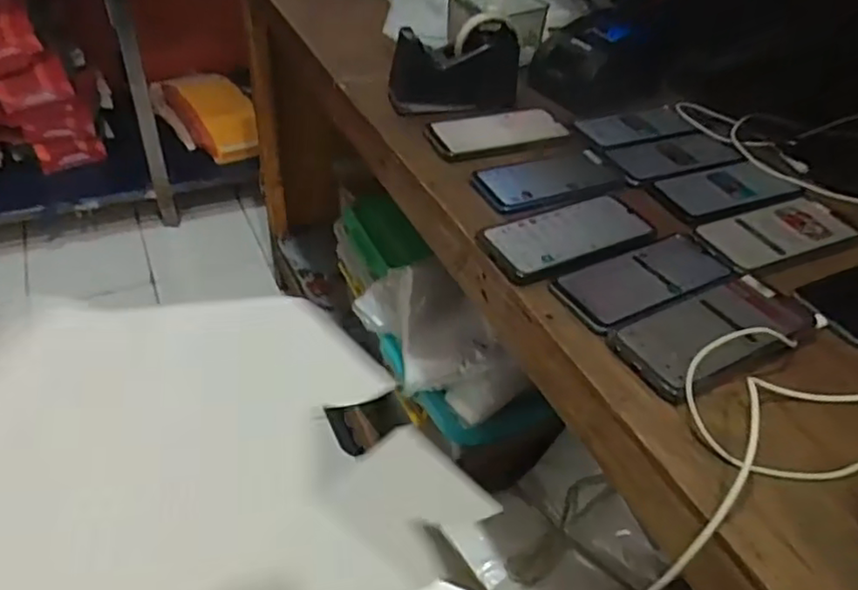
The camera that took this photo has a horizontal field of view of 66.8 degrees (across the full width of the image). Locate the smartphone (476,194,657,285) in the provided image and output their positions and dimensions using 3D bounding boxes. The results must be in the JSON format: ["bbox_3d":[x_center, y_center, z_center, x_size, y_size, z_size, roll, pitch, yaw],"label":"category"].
[{"bbox_3d":[0.140,-0.061,0.630,0.172,0.007,0.088,-16,46,-22],"label":"smartphone"}]

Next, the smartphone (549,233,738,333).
[{"bbox_3d":[0.199,-0.016,0.589,0.170,0.013,0.074,-18,47,-24],"label":"smartphone"}]

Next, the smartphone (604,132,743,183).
[{"bbox_3d":[0.291,-0.165,0.767,0.163,0.016,0.068,-15,45,-21],"label":"smartphone"}]

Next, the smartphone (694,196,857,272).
[{"bbox_3d":[0.352,-0.068,0.651,0.164,0.010,0.076,-14,45,-21],"label":"smartphone"}]

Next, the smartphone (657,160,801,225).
[{"bbox_3d":[0.324,-0.117,0.718,0.152,0.006,0.097,-15,35,-16],"label":"smartphone"}]

